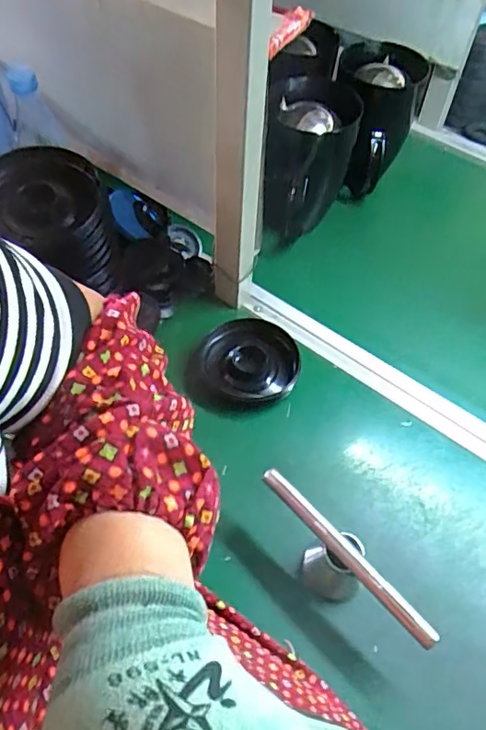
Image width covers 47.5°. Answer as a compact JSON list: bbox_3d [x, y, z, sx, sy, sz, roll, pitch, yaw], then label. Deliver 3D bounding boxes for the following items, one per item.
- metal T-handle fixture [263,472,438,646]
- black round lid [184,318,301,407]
[{"bbox_3d":[0.087,0.189,0.519,0.201,0.071,0.042,39,60,23],"label":"metal T-handle fixture"},{"bbox_3d":[0.002,-0.006,0.668,0.128,0.028,0.123,2,53,-2],"label":"black round lid"}]

